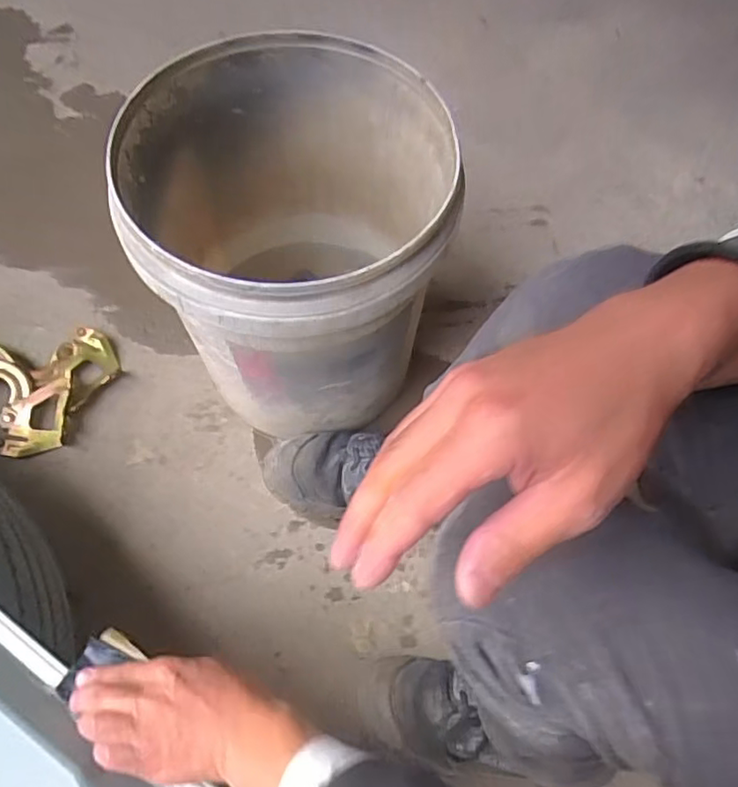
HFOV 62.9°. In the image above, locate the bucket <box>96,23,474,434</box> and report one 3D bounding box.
[{"bbox_3d":[-0.068,-0.148,0.653,0.291,0.315,0.308,0,67,0],"label":"bucket"}]

